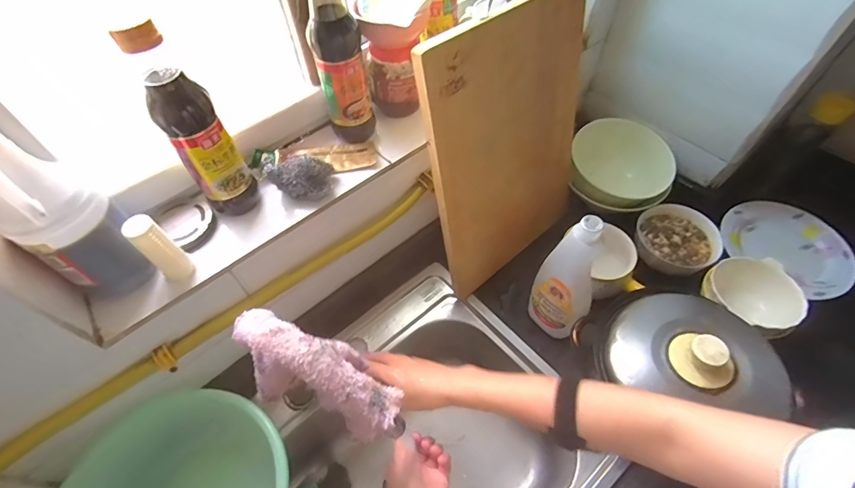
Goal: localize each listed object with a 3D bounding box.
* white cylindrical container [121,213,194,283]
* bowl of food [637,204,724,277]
[{"bbox_3d":[-0.294,0.005,0.456,0.033,0.084,0.031,-1,56,2],"label":"white cylindrical container"},{"bbox_3d":[0.451,0.000,0.765,0.139,0.054,0.133,-1,56,2],"label":"bowl of food"}]

